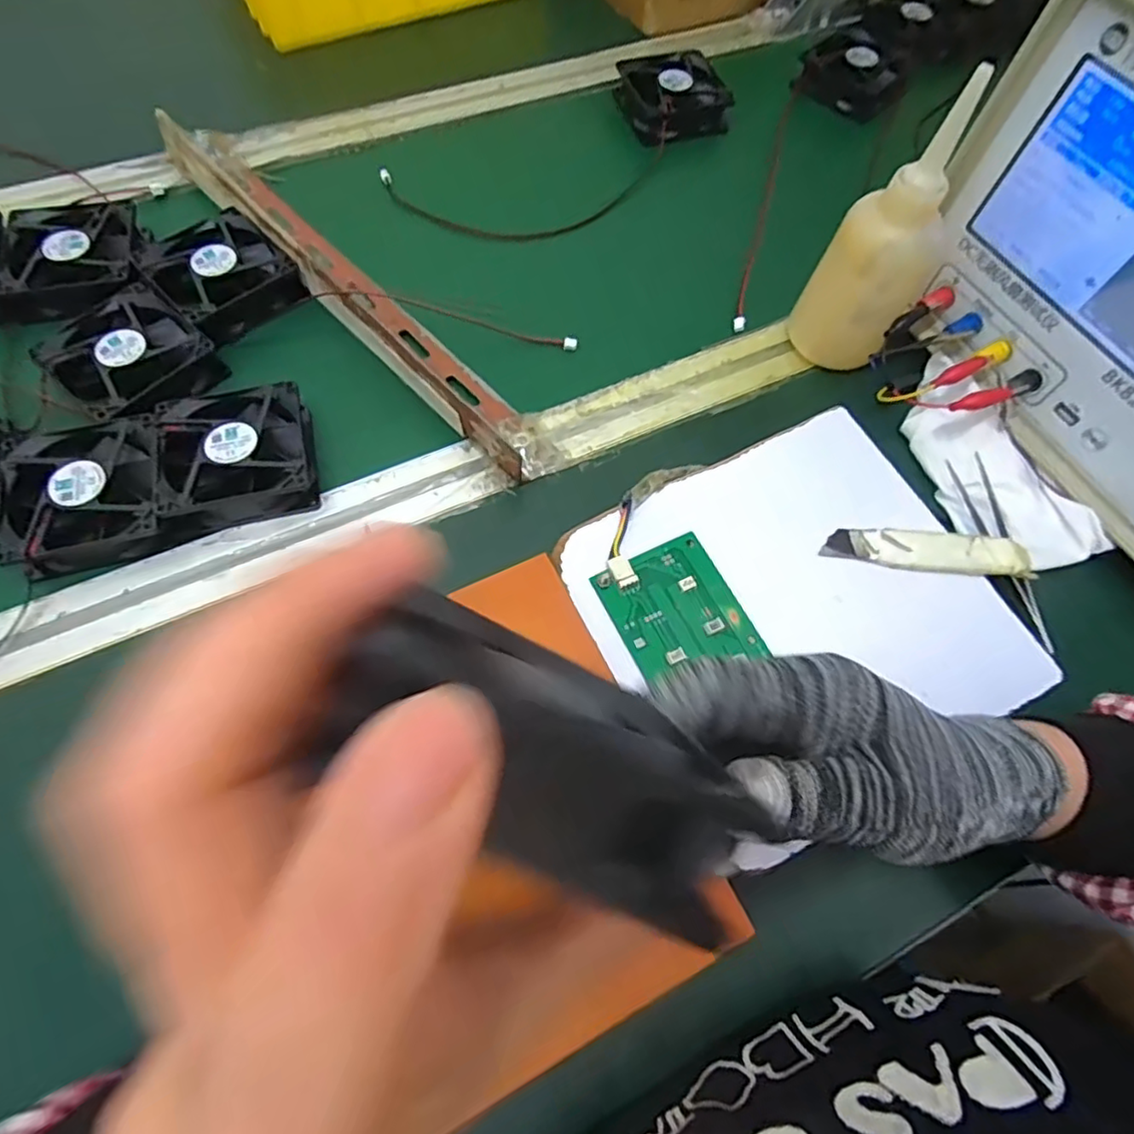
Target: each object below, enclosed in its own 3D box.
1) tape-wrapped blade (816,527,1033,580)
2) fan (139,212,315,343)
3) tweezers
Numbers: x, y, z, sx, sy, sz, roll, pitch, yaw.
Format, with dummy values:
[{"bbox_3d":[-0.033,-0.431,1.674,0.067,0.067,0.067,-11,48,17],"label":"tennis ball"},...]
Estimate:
[{"bbox_3d":[0.200,-0.008,0.354,0.110,0.011,0.025,3,65,0],"label":"tape-wrapped blade"},{"bbox_3d":[-0.229,-0.198,0.422,0.080,0.019,0.086,-36,71,-16],"label":"fan"},{"bbox_3d":[0.252,-0.012,0.361,0.017,0.009,0.120,-10,66,-6],"label":"tweezers"}]

